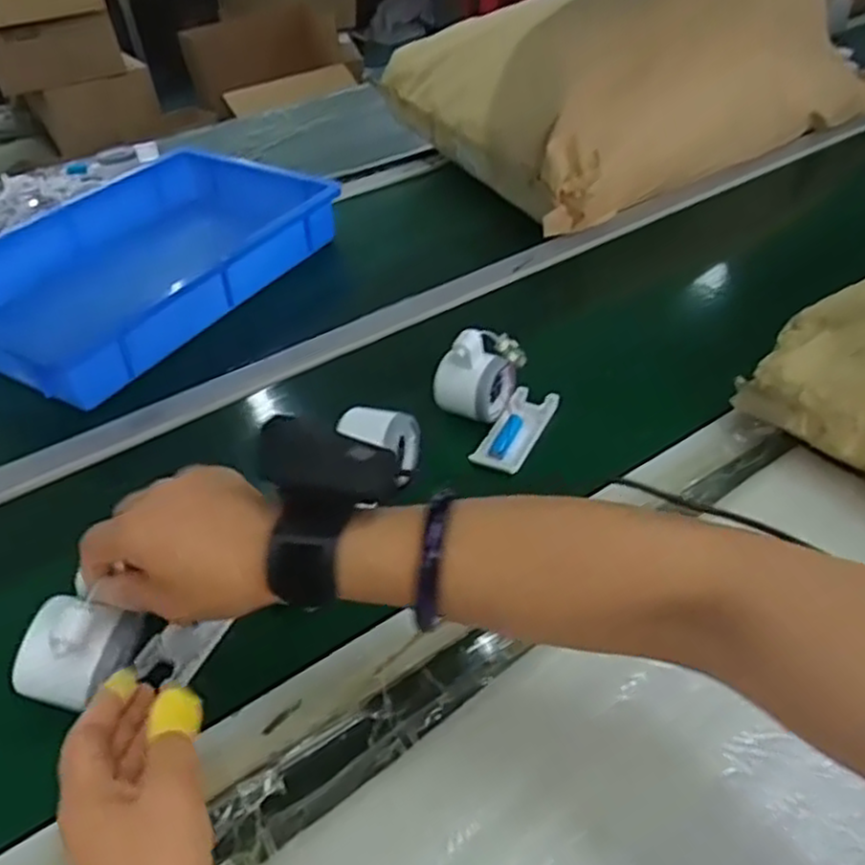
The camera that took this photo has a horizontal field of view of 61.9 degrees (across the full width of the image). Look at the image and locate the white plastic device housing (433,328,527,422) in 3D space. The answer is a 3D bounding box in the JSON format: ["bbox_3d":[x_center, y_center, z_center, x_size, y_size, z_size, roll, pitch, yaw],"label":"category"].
[{"bbox_3d":[0.038,-0.054,0.621,0.063,0.067,0.054,16,46,23],"label":"white plastic device housing"}]

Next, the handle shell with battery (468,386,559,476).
[{"bbox_3d":[0.072,-0.002,0.620,0.041,0.013,0.104,17,46,24],"label":"handle shell with battery"}]

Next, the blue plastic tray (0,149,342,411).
[{"bbox_3d":[-0.342,-0.202,0.845,0.291,0.071,0.425,21,48,28],"label":"blue plastic tray"}]

